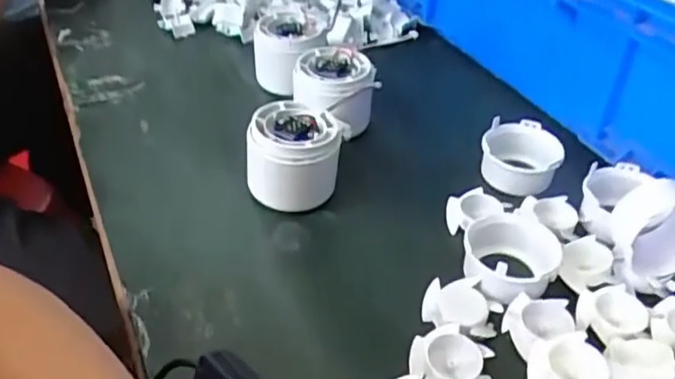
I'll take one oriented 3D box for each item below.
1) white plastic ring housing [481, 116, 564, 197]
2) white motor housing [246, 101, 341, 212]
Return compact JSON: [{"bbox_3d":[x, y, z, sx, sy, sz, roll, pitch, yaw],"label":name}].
[{"bbox_3d":[0.130,-0.023,0.437,0.053,0.033,0.052,10,41,10],"label":"white plastic ring housing"},{"bbox_3d":[-0.028,-0.022,0.400,0.057,0.052,0.057,1,41,0],"label":"white motor housing"}]

